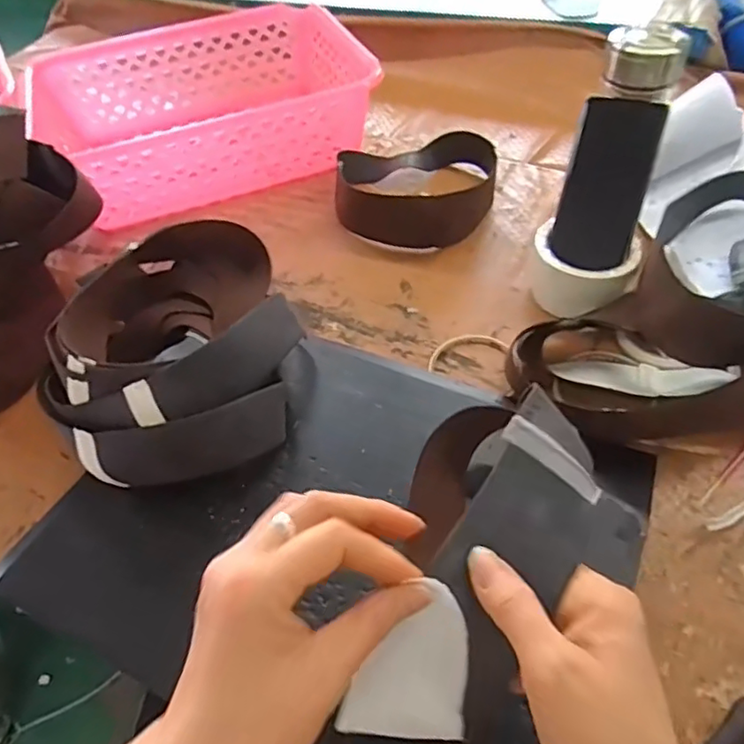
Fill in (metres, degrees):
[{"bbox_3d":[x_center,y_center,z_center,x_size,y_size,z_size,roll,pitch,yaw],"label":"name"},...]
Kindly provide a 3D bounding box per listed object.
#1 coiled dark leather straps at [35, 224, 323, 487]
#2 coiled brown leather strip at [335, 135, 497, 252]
[{"bbox_3d":[-0.153,-0.032,0.532,0.173,0.119,0.261,-8,50,-1],"label":"coiled dark leather straps"},{"bbox_3d":[0.061,-0.219,0.712,0.198,0.050,0.167,-21,51,-11],"label":"coiled brown leather strip"}]

